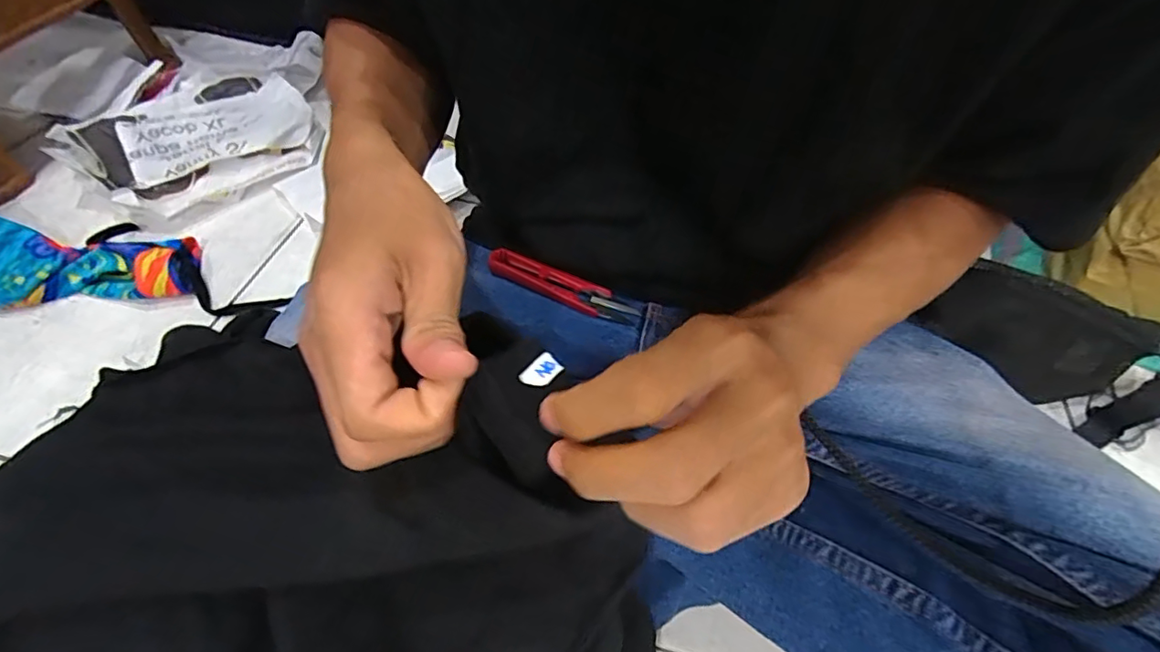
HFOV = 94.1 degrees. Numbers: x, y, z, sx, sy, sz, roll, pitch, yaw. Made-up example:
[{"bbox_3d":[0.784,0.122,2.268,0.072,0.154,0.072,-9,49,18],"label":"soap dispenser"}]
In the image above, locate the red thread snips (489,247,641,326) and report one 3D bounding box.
[{"bbox_3d":[-0.012,-0.025,0.347,0.099,0.014,0.021,21,53,14],"label":"red thread snips"}]

